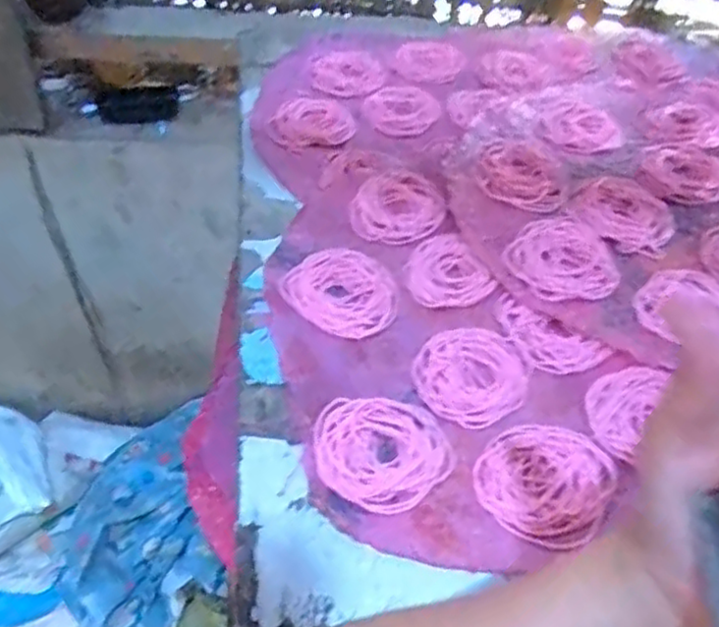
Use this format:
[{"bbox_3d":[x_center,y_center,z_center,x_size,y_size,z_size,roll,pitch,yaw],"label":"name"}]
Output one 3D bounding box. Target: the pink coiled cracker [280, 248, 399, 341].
[{"bbox_3d":[-0.010,-0.018,0.484,0.078,0.006,0.076,3,49,-3],"label":"pink coiled cracker"}]

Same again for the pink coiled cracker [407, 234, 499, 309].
[{"bbox_3d":[0.062,-0.030,0.506,0.064,0.007,0.063,3,49,-3],"label":"pink coiled cracker"}]

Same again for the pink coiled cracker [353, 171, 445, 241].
[{"bbox_3d":[0.032,-0.086,0.547,0.068,0.006,0.077,15,49,8],"label":"pink coiled cracker"}]

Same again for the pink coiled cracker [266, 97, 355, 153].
[{"bbox_3d":[-0.041,-0.168,0.607,0.076,0.010,0.060,-19,53,-20],"label":"pink coiled cracker"}]

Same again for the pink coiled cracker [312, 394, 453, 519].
[{"bbox_3d":[0.012,0.078,0.405,0.076,0.004,0.073,3,49,-3],"label":"pink coiled cracker"}]

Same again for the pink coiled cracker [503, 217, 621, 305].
[{"bbox_3d":[0.152,-0.039,0.512,0.076,0.011,0.077,3,49,-3],"label":"pink coiled cracker"}]

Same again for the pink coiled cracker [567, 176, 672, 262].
[{"bbox_3d":[0.212,-0.078,0.547,0.075,0.004,0.082,3,49,-3],"label":"pink coiled cracker"}]

